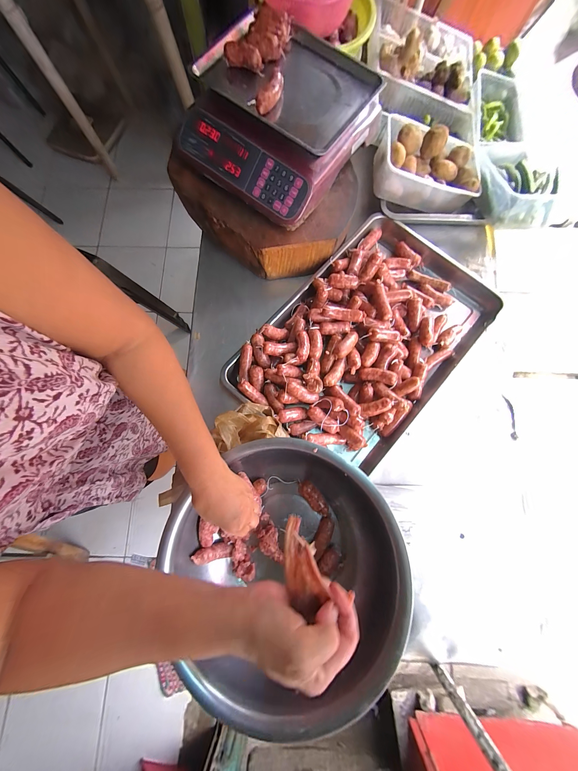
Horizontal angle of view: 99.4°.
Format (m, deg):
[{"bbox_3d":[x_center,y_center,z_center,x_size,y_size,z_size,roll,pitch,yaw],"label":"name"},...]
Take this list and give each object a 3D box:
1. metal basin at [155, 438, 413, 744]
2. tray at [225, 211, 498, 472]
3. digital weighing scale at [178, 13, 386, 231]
[{"bbox_3d":[-0.005,0.279,0.421,0.333,0.158,0.363,0,80,1],"label":"metal basin"},{"bbox_3d":[0.178,-0.111,0.560,0.383,0.069,0.585,42,83,8],"label":"tray"},{"bbox_3d":[-0.026,-0.556,0.513,0.326,0.096,0.328,35,82,7],"label":"digital weighing scale"}]

